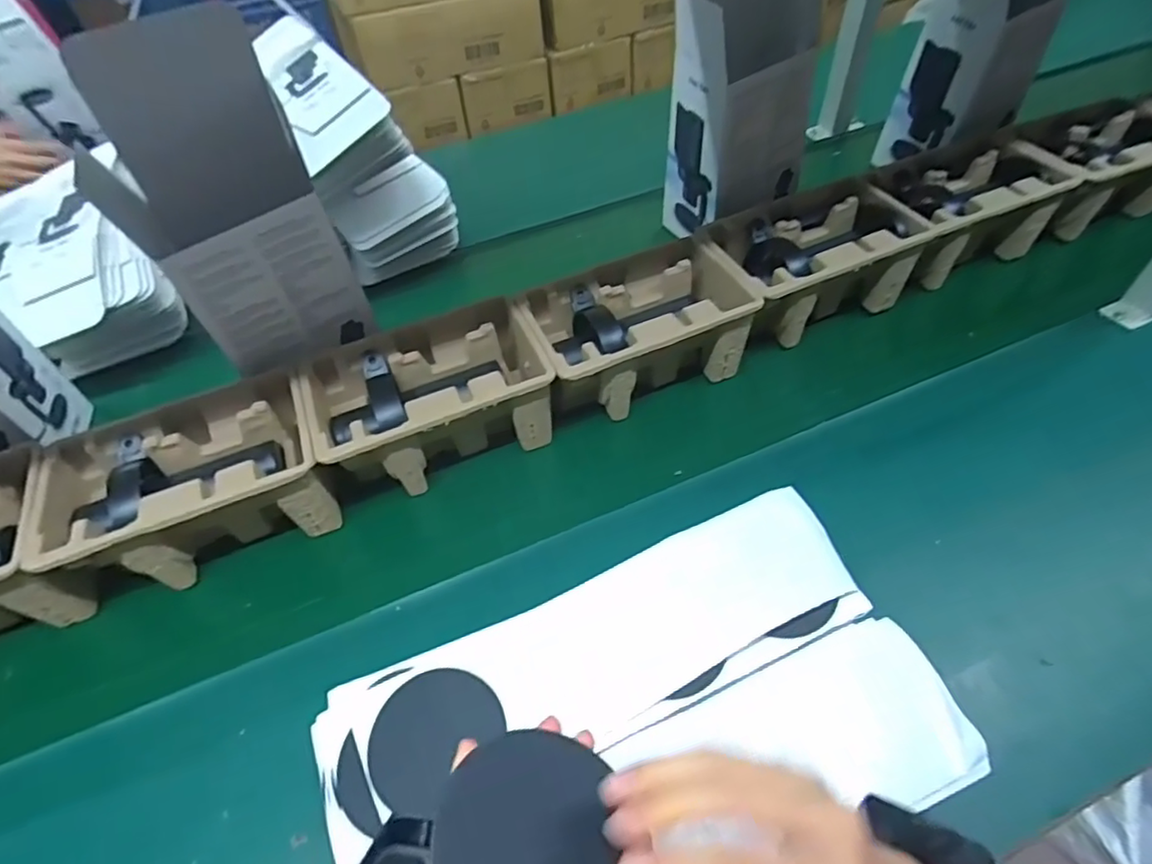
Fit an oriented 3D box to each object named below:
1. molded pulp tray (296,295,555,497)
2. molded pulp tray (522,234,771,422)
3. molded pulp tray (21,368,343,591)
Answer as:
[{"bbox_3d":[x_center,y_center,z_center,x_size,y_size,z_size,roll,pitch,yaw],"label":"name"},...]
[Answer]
[{"bbox_3d":[-0.146,-0.031,0.618,0.228,0.099,0.146,-20,51,-12],"label":"molded pulp tray"},{"bbox_3d":[0.065,-0.108,0.660,0.228,0.096,0.146,-21,51,-13],"label":"molded pulp tray"},{"bbox_3d":[-0.352,0.054,0.571,0.232,0.105,0.144,-21,51,-13],"label":"molded pulp tray"}]

